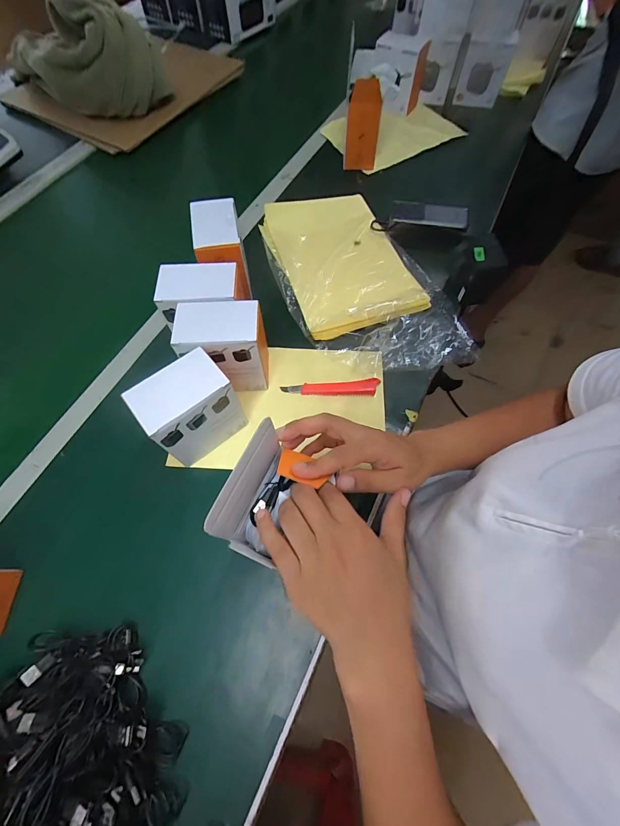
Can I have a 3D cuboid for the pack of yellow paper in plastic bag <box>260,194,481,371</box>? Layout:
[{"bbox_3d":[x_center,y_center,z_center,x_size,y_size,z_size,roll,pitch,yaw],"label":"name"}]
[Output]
[{"bbox_3d":[0.071,-0.227,0.546,0.235,0.049,0.405,-25,69,-12],"label":"pack of yellow paper in plastic bag"}]

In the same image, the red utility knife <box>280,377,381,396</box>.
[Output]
[{"bbox_3d":[0.029,-0.037,0.478,0.136,0.005,0.022,-1,65,3],"label":"red utility knife"}]

